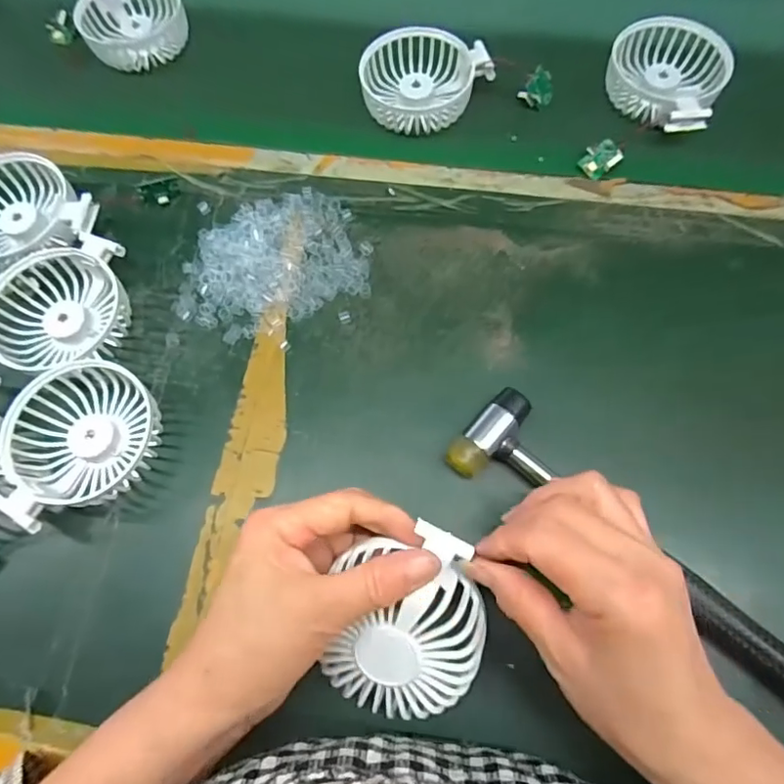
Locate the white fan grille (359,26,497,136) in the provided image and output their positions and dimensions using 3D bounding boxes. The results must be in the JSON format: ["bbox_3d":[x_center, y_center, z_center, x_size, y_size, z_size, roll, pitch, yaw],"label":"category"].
[{"bbox_3d":[0.027,-0.252,0.440,0.101,0.028,0.083,5,71,4],"label":"white fan grille"}]

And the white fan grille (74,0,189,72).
[{"bbox_3d":[-0.230,-0.330,0.481,0.087,0.032,0.086,-1,70,2],"label":"white fan grille"}]

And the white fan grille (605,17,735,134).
[{"bbox_3d":[0.219,-0.255,0.433,0.090,0.027,0.100,31,74,12],"label":"white fan grille"}]

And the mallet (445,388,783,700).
[{"bbox_3d":[0.144,0.085,0.314,0.236,0.030,0.060,34,75,13],"label":"mallet"}]

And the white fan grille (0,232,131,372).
[{"bbox_3d":[-0.228,-0.057,0.373,0.083,0.032,0.094,-4,70,1],"label":"white fan grille"}]

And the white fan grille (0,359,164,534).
[{"bbox_3d":[-0.196,0.028,0.341,0.092,0.036,0.086,-1,70,2],"label":"white fan grille"}]

